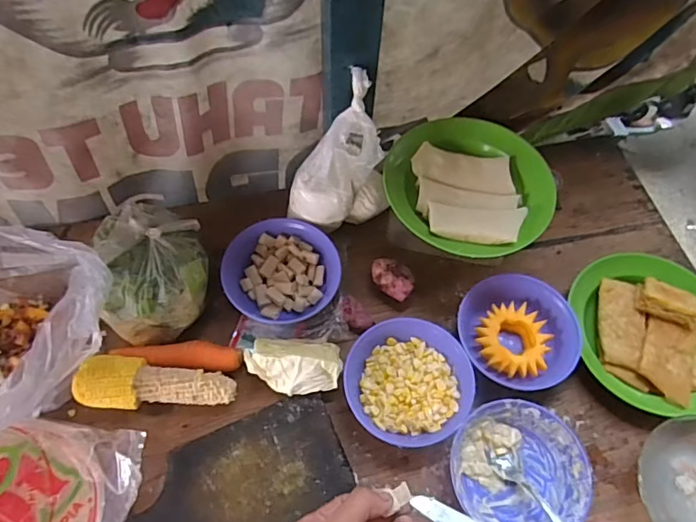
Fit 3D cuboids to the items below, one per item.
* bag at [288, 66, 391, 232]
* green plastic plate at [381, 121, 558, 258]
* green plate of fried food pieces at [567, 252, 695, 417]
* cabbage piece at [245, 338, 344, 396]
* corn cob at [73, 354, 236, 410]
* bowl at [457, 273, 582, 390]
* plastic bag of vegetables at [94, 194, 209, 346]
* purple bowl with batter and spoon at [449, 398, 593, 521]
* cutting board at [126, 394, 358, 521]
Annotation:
[{"bbox_3d":[-0.007,-0.110,0.653,0.129,0.171,0.090,-37,72,-16],"label":"bag"},{"bbox_3d":[0.161,-0.098,0.667,0.213,0.045,0.202,1,66,-1],"label":"green plastic plate"},{"bbox_3d":[0.387,0.089,0.664,0.199,0.048,0.202,1,66,-1],"label":"green plate of fried food pieces"},{"bbox_3d":[-0.065,0.121,0.612,0.114,0.056,0.064,2,66,-1],"label":"cabbage piece"},{"bbox_3d":[-0.217,0.141,0.595,0.172,0.045,0.057,2,66,-1],"label":"corn cob"},{"bbox_3d":[0.208,0.093,0.659,0.142,0.058,0.133,1,66,-1],"label":"bowl"},{"bbox_3d":[-0.234,0.006,0.627,0.125,0.083,0.163,-3,66,-3],"label":"plastic bag of vegetables"},{"bbox_3d":[0.186,0.231,0.588,0.144,0.057,0.134,1,66,-1],"label":"purple bowl with batter and spoon"},{"bbox_3d":[-0.121,0.250,0.566,0.243,0.014,0.134,-24,69,-11],"label":"cutting board"}]

